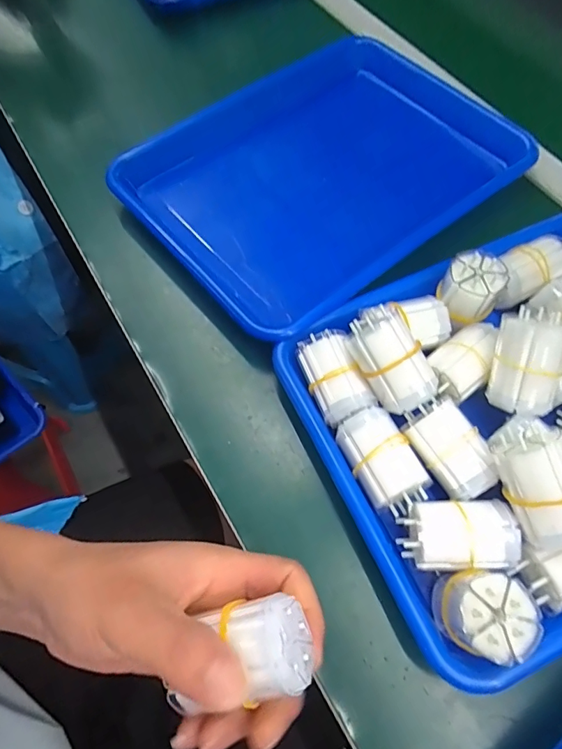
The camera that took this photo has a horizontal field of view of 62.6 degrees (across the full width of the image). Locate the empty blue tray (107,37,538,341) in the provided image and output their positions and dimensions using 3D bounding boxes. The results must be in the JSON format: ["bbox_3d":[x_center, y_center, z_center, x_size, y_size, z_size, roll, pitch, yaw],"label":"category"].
[{"bbox_3d":[0.044,-0.186,0.425,0.305,0.040,0.239,-37,69,-17],"label":"empty blue tray"}]

